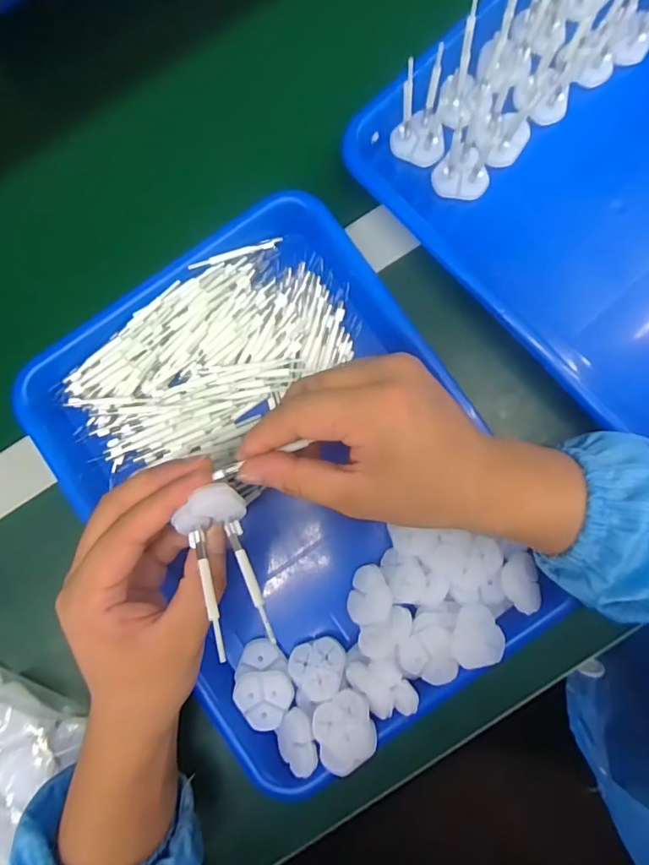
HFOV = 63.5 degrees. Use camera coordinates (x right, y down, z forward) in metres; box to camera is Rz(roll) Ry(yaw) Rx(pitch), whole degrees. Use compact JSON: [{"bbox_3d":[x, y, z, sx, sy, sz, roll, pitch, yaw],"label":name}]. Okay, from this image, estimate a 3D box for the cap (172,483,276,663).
[{"bbox_3d":[-0.049,0.067,0.258,0.031,0.021,0.078,-17,72,2],"label":"cap"}]

